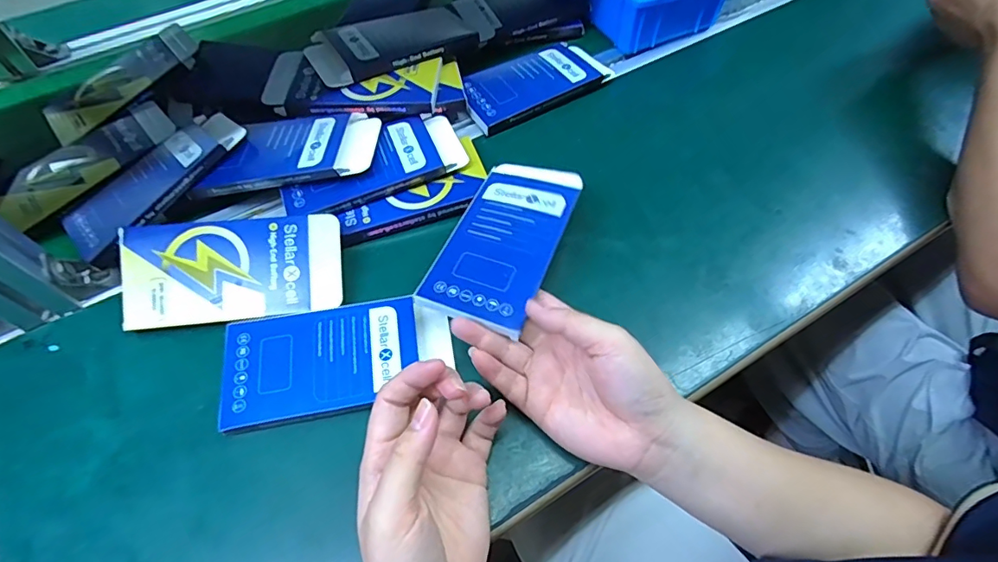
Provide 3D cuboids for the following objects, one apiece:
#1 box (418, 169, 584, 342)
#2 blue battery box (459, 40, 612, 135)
[{"bbox_3d":[0.006,-0.035,0.374,0.078,0.018,0.153,19,61,12],"label":"box"},{"bbox_3d":[0.034,-0.202,0.500,0.155,0.012,0.080,-30,61,-16],"label":"blue battery box"}]

